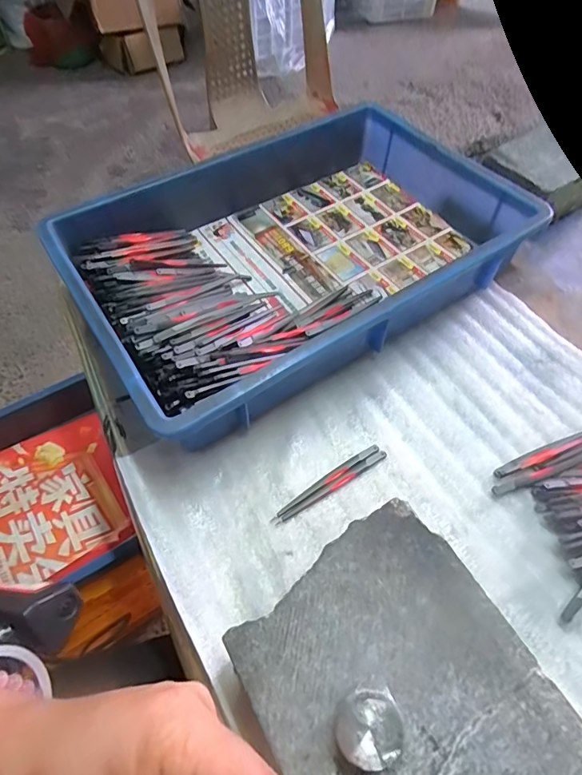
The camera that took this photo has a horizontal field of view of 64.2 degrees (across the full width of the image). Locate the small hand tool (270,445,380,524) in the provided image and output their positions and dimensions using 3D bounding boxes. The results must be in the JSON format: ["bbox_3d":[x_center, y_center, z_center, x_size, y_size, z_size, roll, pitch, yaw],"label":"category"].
[{"bbox_3d":[0.029,0.078,0.385,0.108,0.005,0.008,-29,62,-18],"label":"small hand tool"}]

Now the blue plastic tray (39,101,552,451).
[{"bbox_3d":[0.007,-0.150,0.489,0.437,0.079,0.291,-30,62,-18],"label":"blue plastic tray"}]

